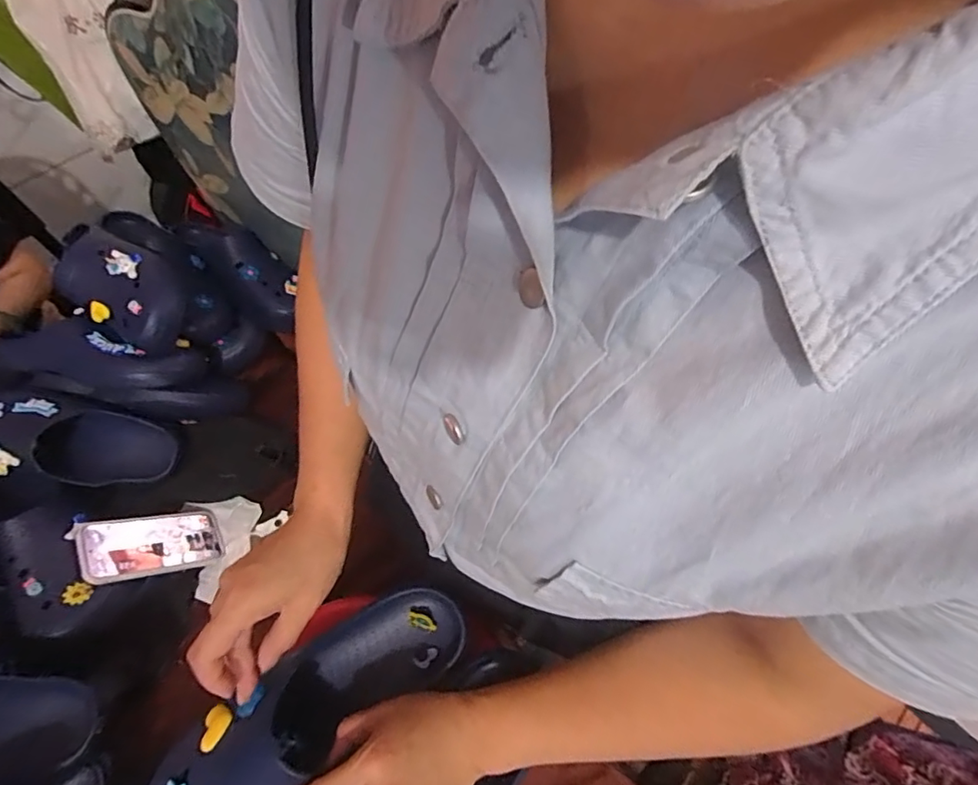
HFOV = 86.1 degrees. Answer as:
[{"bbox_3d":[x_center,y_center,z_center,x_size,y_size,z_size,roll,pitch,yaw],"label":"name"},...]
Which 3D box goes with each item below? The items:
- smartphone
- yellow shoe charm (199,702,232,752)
[{"bbox_3d":[-0.452,0.202,0.706,0.014,0.168,0.087,-46,64,22],"label":"smartphone"},{"bbox_3d":[-0.213,0.260,0.407,0.021,0.005,0.029,23,66,13],"label":"yellow shoe charm"}]

